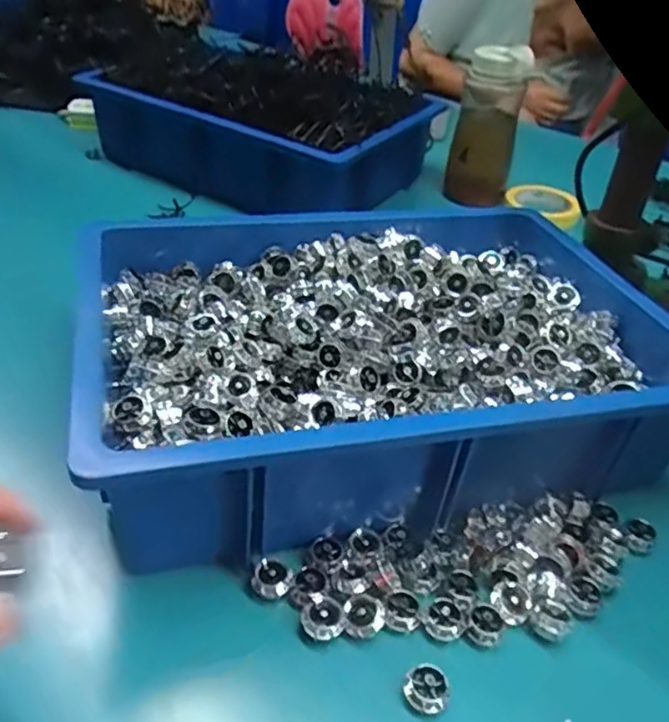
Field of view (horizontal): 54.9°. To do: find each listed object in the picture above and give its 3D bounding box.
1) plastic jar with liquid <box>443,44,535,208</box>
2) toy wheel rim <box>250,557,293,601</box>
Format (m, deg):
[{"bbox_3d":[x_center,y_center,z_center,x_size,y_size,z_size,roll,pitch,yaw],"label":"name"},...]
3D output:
[{"bbox_3d":[0.210,-0.321,0.892,0.078,0.203,0.070,15,40,14],"label":"plastic jar with liquid"},{"bbox_3d":[-0.038,0.133,0.392,0.023,0.011,0.021,10,39,9],"label":"toy wheel rim"}]

